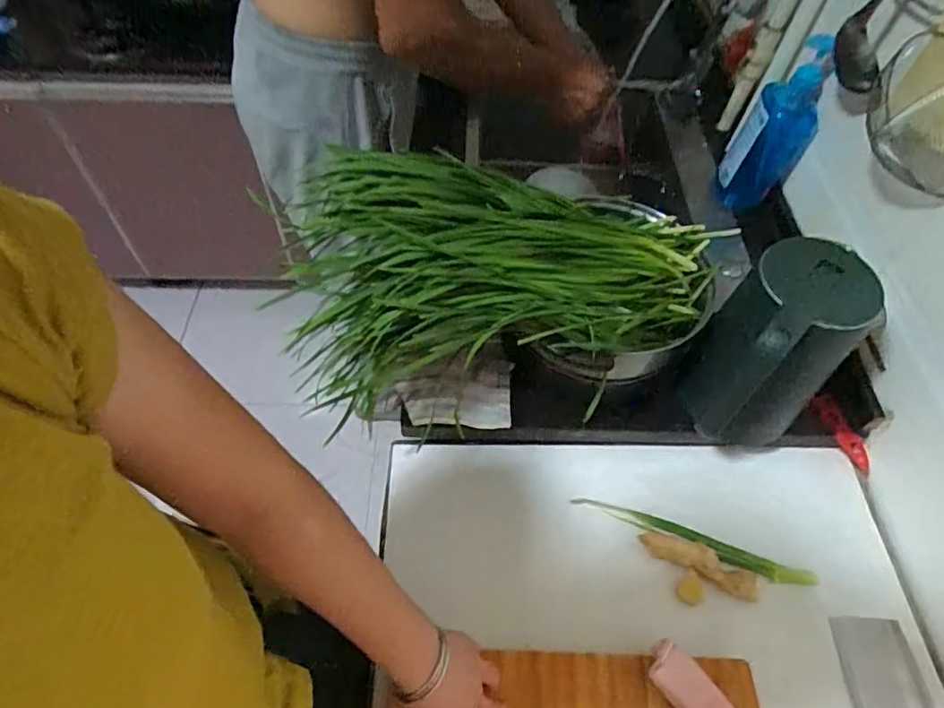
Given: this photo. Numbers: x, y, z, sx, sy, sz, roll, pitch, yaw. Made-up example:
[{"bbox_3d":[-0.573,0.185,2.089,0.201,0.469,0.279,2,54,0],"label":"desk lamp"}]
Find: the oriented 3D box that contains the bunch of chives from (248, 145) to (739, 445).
[{"bbox_3d":[0.044,-0.106,0.643,0.480,0.136,0.260,-15,57,-12],"label":"bunch of chives"}]

